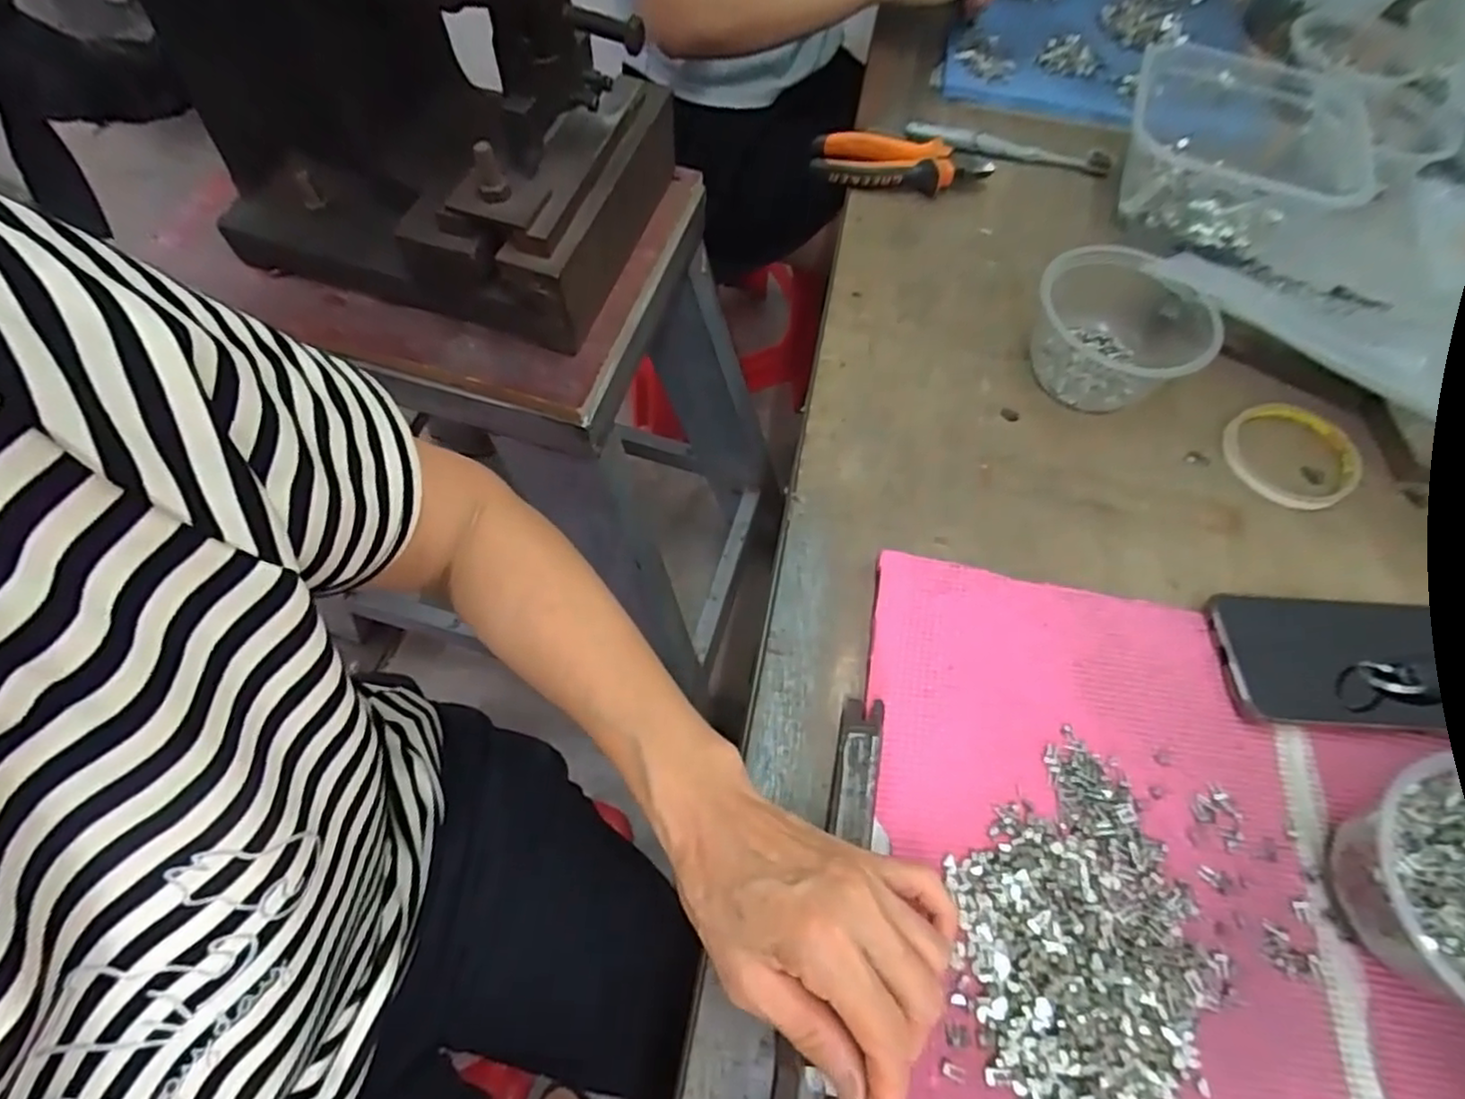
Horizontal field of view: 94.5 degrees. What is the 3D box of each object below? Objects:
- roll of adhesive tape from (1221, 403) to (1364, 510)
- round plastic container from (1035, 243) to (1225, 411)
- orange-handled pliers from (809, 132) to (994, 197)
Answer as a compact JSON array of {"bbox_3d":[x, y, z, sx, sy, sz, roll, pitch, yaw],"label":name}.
[{"bbox_3d":[0.384,-0.068,0.465,0.082,0.011,0.088,1,62,-1],"label":"roll of adhesive tape"},{"bbox_3d":[0.270,-0.158,0.475,0.112,0.062,0.114,1,62,-1],"label":"round plastic container"},{"bbox_3d":[0.143,-0.328,0.574,0.150,0.028,0.054,7,62,2],"label":"orange-handled pliers"}]

